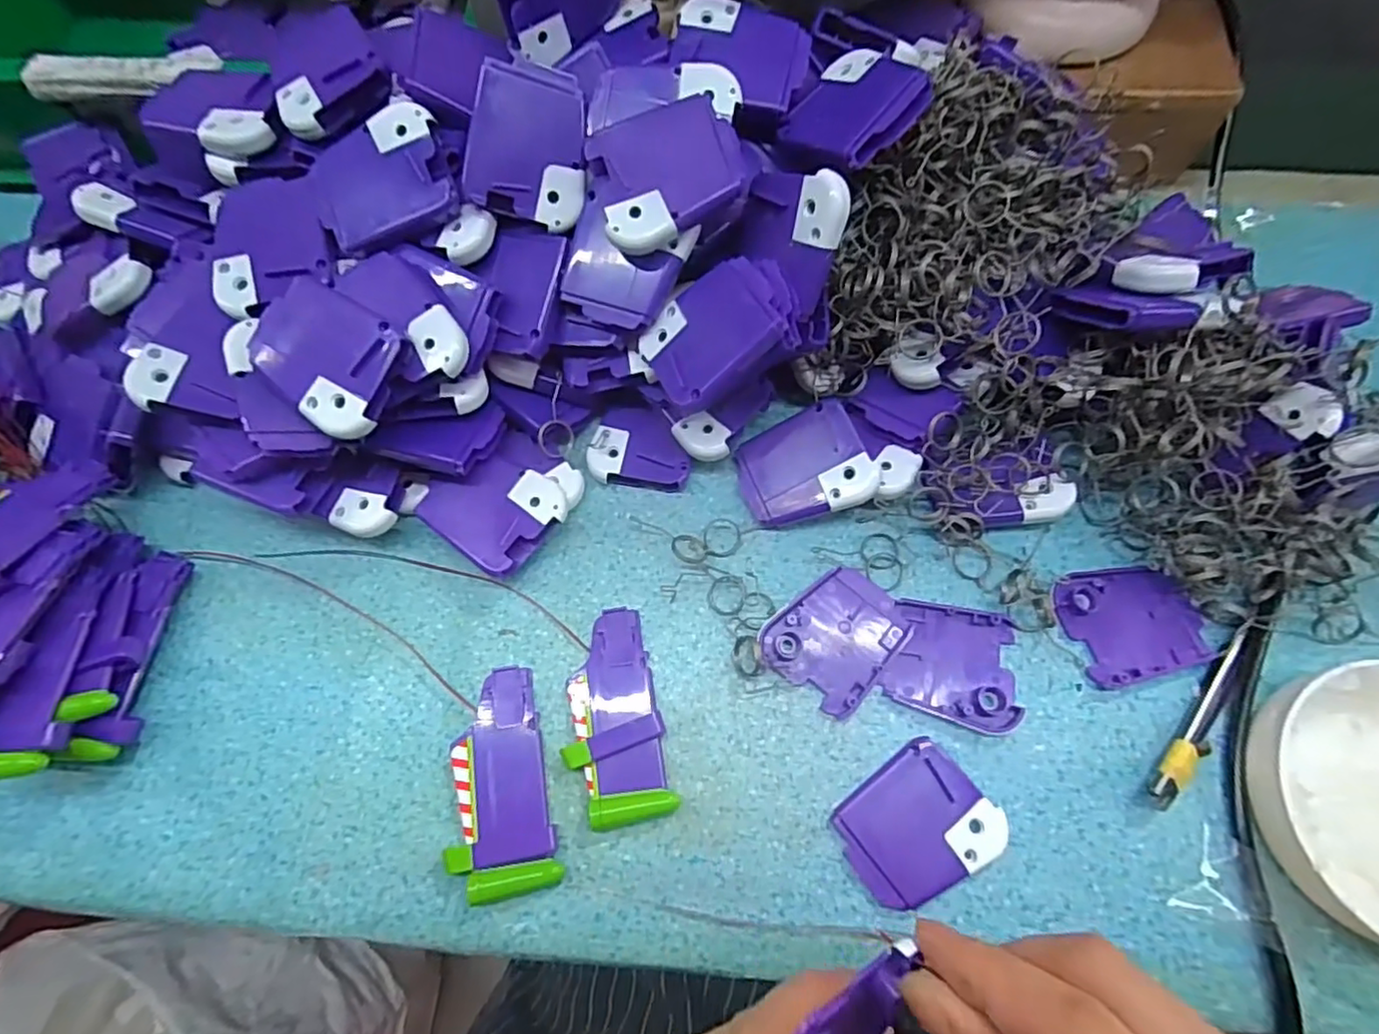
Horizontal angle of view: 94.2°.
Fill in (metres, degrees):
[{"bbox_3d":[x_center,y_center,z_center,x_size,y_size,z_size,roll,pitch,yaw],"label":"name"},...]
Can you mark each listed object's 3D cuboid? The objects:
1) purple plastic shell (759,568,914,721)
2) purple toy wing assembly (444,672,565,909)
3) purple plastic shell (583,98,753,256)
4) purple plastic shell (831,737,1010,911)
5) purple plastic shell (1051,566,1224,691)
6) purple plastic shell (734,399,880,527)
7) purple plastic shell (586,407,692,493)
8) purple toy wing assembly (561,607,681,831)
[{"bbox_3d":[0.068,0.054,0.296,0.050,0.007,0.059,39,75,15],"label":"purple plastic shell"},{"bbox_3d":[-0.082,0.112,0.274,0.040,0.013,0.089,-13,69,-3],"label":"purple toy wing assembly"},{"bbox_3d":[-0.009,-0.143,0.269,0.061,0.013,0.052,-19,90,0],"label":"purple plastic shell"},{"bbox_3d":[0.095,0.130,0.268,0.062,0.007,0.051,-36,72,-11],"label":"purple plastic shell"},{"bbox_3d":[0.204,0.047,0.294,0.060,0.006,0.051,-15,69,-4],"label":"purple plastic shell"},{"bbox_3d":[0.055,-0.023,0.311,0.062,0.010,0.050,-20,75,19],"label":"purple plastic shell"},{"bbox_3d":[-0.025,-0.036,0.326,0.049,0.016,0.041,2,69,3],"label":"purple plastic shell"},{"bbox_3d":[-0.034,0.087,0.283,0.041,0.011,0.088,-14,69,-3],"label":"purple toy wing assembly"}]

